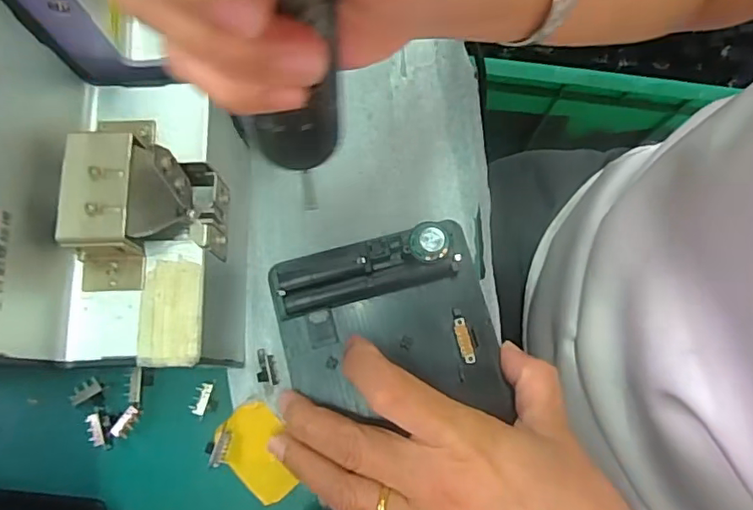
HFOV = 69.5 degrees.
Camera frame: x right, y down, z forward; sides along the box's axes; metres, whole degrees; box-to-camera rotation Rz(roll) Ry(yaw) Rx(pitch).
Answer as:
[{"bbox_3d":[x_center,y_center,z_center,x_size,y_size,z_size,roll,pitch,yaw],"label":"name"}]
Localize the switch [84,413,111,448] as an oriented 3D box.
[{"bbox_3d":[-0.141,0.090,0.276,0.011,0.004,0.019,-23,78,-5],"label":"switch"}]

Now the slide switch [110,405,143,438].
[{"bbox_3d":[-0.129,0.086,0.278,0.009,0.004,0.017,34,79,7],"label":"slide switch"}]

